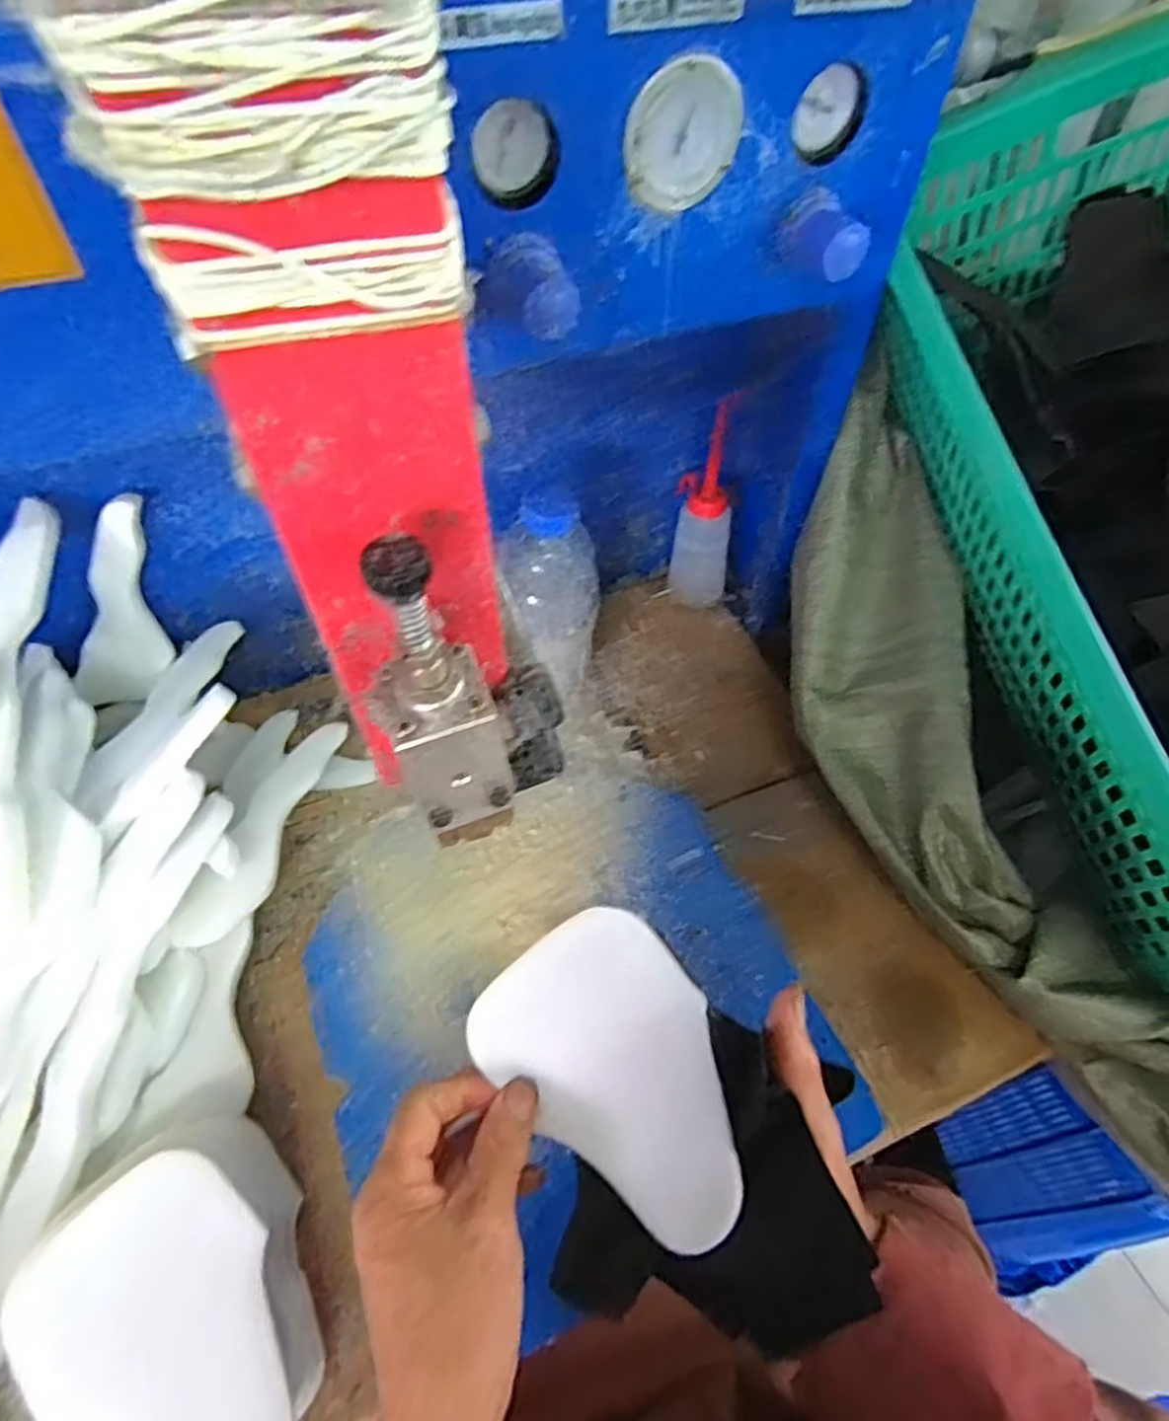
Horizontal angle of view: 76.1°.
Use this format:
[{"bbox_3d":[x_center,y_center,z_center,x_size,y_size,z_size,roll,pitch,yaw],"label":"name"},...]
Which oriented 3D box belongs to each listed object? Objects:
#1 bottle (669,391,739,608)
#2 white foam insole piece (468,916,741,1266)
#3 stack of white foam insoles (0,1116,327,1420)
[{"bbox_3d":[0.105,-0.166,0.645,0.046,0.176,0.057,-17,57,-13],"label":"bottle"},{"bbox_3d":[0.019,0.161,0.334,0.093,0.013,0.134,-43,72,-3],"label":"white foam insole piece"},{"bbox_3d":[-0.187,0.296,0.358,0.115,0.088,0.148,-37,63,-24],"label":"stack of white foam insoles"}]

